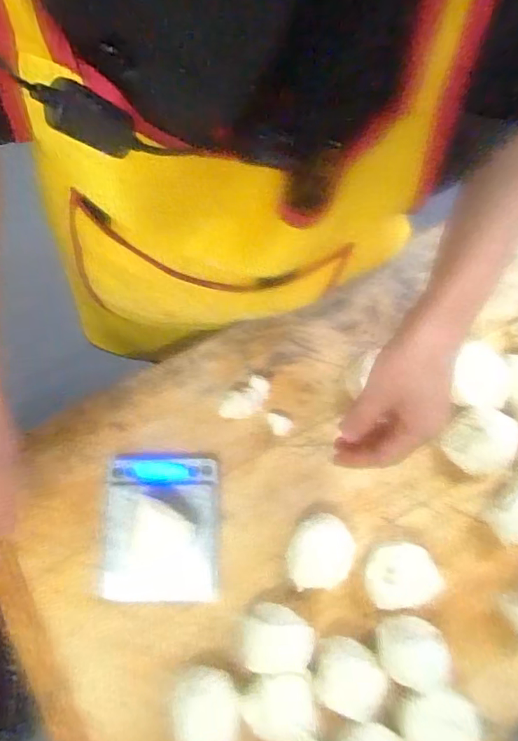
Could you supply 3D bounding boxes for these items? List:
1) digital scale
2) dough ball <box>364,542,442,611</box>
[{"bbox_3d":[-0.093,0.146,0.474,0.105,0.019,0.128,-1,77,0],"label":"digital scale"},{"bbox_3d":[0.126,0.181,0.452,0.065,0.039,0.056,-20,73,-4],"label":"dough ball"}]

